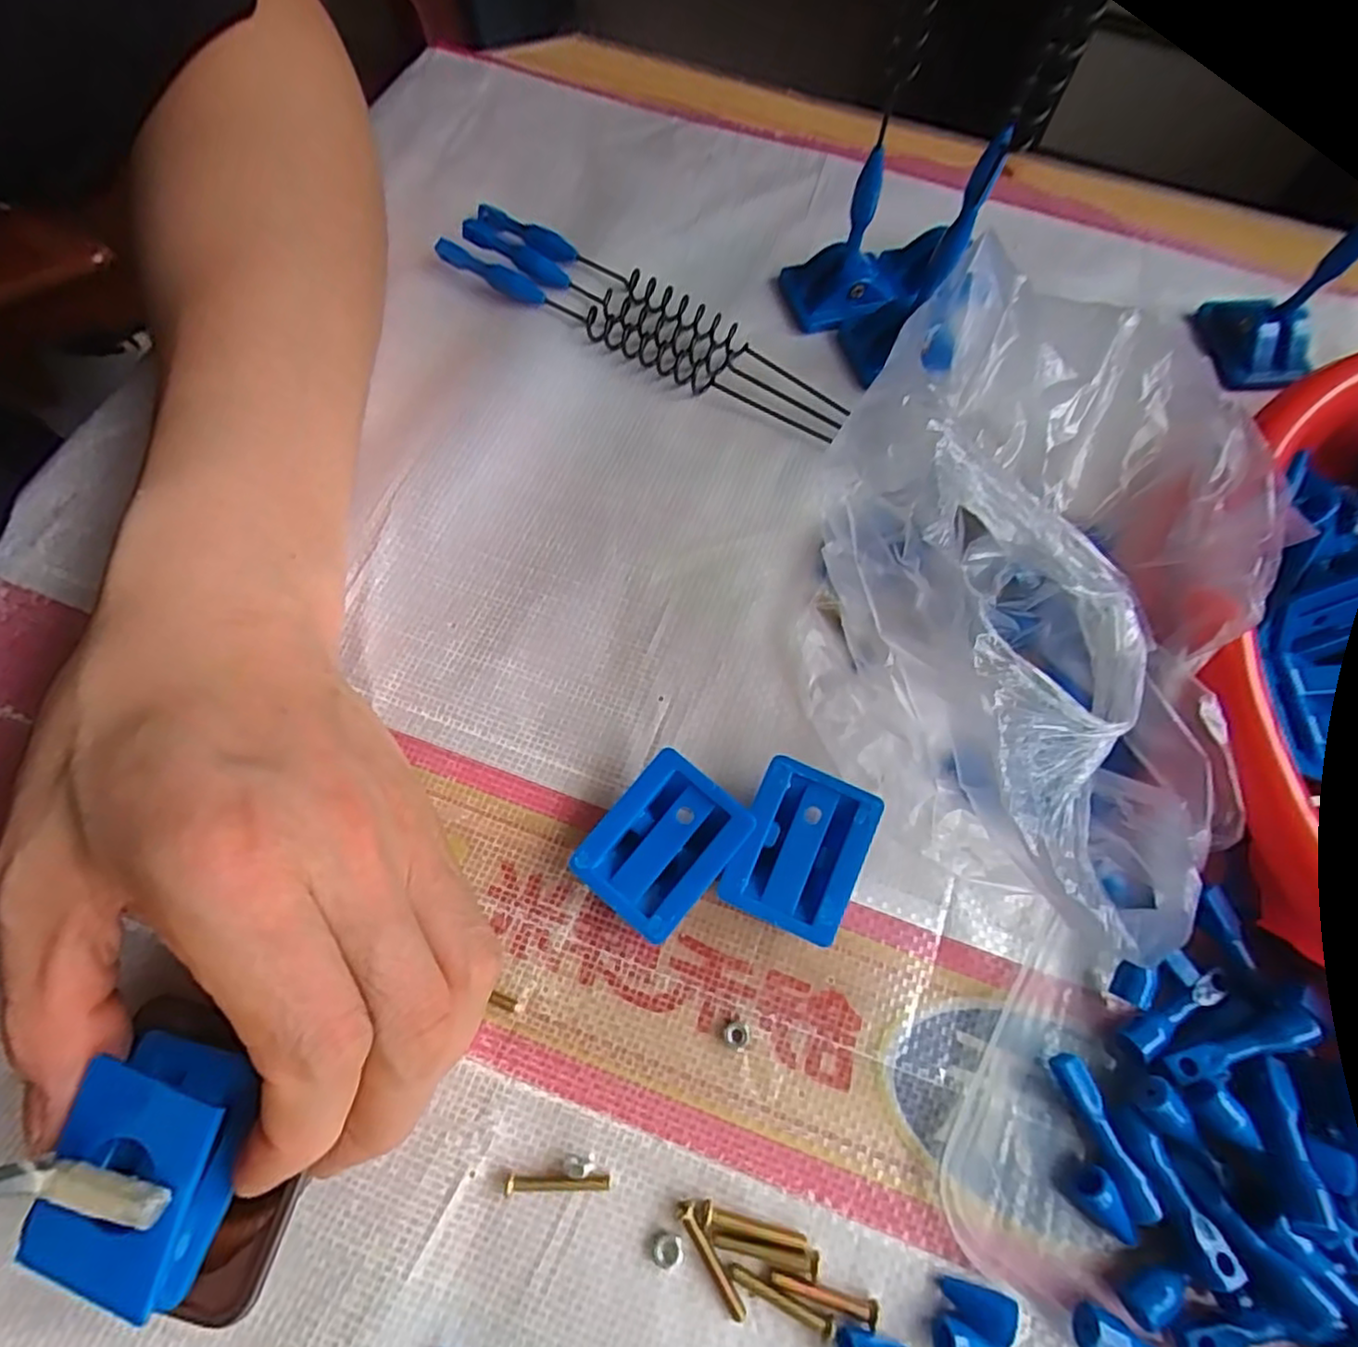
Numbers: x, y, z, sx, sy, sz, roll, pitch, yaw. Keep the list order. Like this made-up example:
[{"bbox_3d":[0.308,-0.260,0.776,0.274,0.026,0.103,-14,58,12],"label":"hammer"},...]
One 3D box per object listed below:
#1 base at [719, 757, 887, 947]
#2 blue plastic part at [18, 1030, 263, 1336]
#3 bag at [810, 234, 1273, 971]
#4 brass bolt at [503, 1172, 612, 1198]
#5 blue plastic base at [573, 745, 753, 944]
[{"bbox_3d":[0.035,0.051,0.197,0.034,0.019,0.043,23,69,8],"label":"base"},{"bbox_3d":[-0.112,0.104,0.142,0.034,0.018,0.047,18,68,6],"label":"blue plastic part"},{"bbox_3d":[0.106,-0.046,0.209,0.117,0.073,0.234,15,68,5],"label":"bag"},{"bbox_3d":[-0.031,0.129,0.171,0.026,0.004,0.005,-1,67,-2],"label":"brass bolt"},{"bbox_3d":[-0.005,0.050,0.196,0.034,0.018,0.044,38,71,13],"label":"blue plastic base"}]

